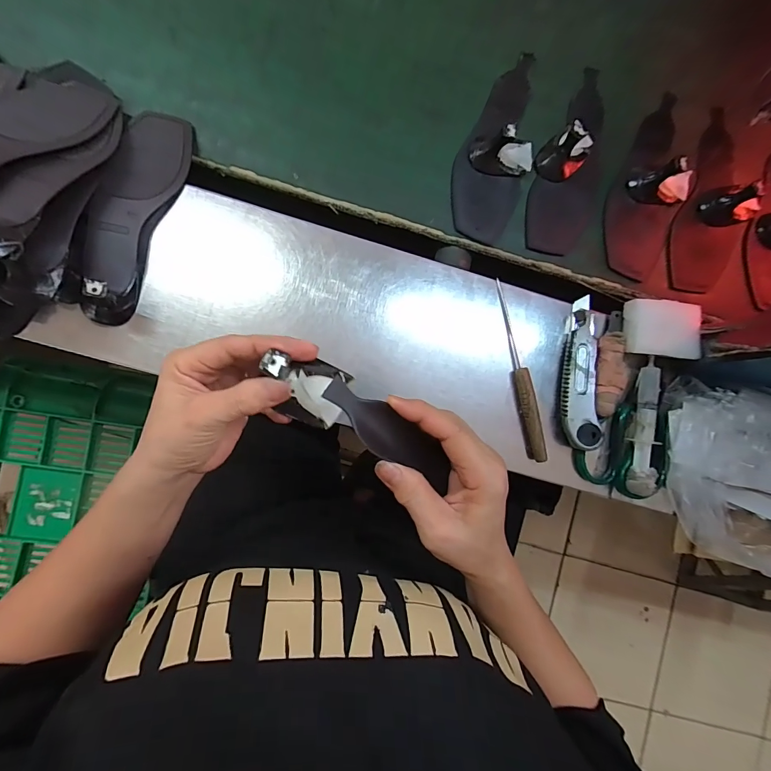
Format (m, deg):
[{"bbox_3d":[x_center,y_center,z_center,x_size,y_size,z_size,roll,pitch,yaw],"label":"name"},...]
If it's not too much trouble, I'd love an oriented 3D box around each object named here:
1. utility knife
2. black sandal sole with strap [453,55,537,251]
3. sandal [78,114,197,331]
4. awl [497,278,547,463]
[{"bbox_3d":[0.206,-0.015,0.415,0.032,0.029,0.161,2,87,-5],"label":"utility knife"},{"bbox_3d":[0.136,-0.274,0.431,0.083,0.041,0.228,24,86,-3],"label":"black sandal sole with strap"},{"bbox_3d":[-0.245,-0.169,0.375,0.064,0.052,0.222,11,87,-4],"label":"sandal"},{"bbox_3d":[0.142,-0.015,0.415,0.015,0.013,0.193,-13,88,-6],"label":"awl"}]

